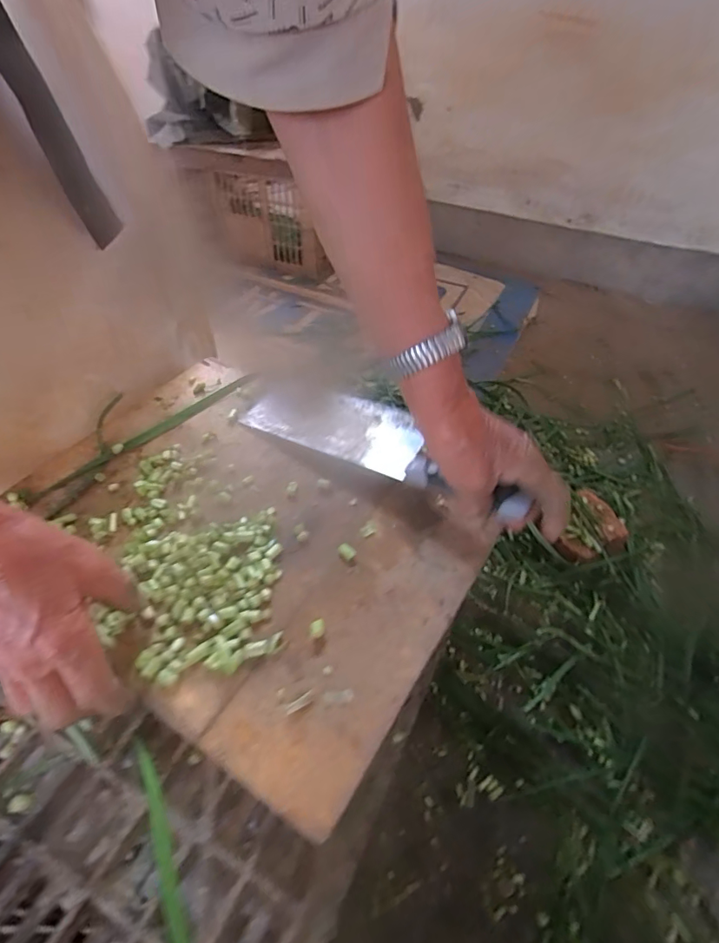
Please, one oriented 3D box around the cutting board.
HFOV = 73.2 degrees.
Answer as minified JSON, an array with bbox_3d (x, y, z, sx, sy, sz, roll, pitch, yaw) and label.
[{"bbox_3d":[-0.096,0.047,0.392,0.355,0.013,0.249,29,53,22],"label":"cutting board"}]

